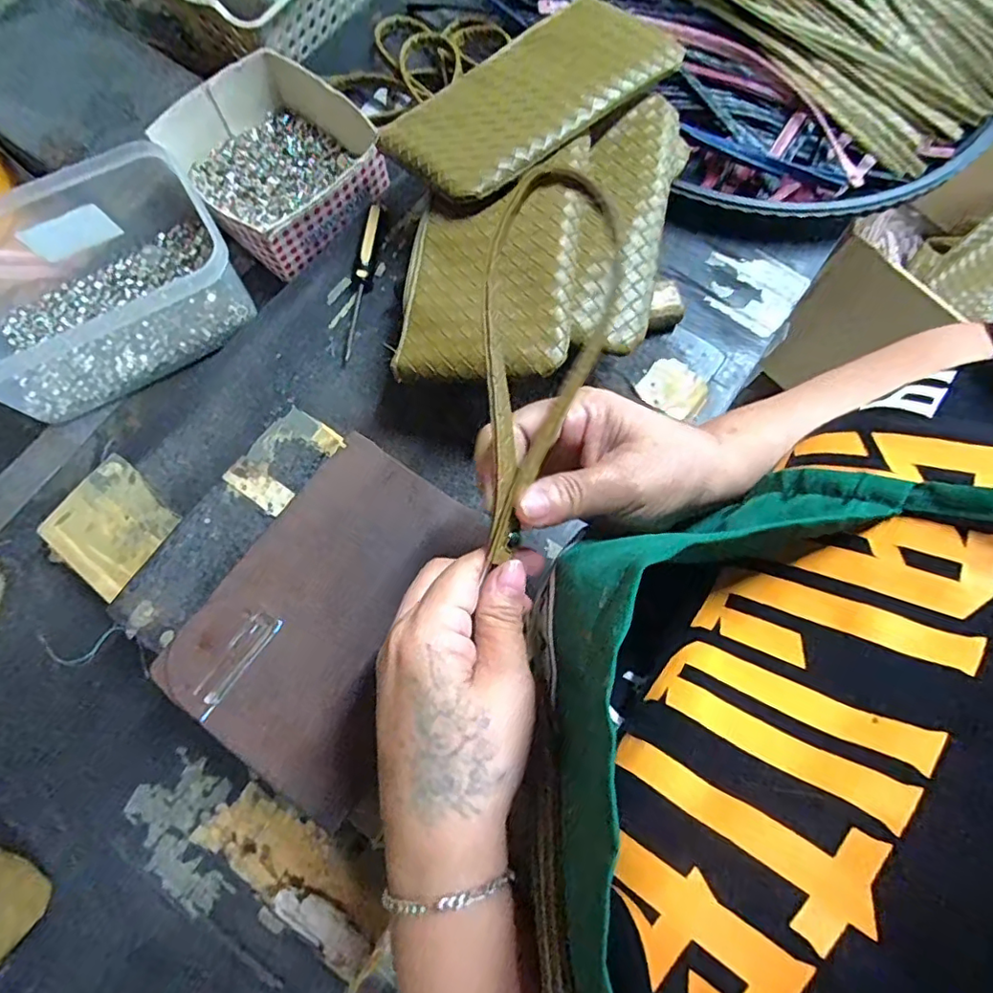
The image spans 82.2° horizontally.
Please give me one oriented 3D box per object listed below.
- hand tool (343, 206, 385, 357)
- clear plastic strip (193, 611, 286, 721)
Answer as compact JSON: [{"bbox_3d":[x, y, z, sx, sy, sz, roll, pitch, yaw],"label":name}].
[{"bbox_3d":[-0.101,-0.170,0.434,0.014,0.017,0.133,5,74,1],"label":"hand tool"},{"bbox_3d":[-0.143,0.089,0.309,0.017,0.004,0.060,34,77,9],"label":"clear plastic strip"}]

